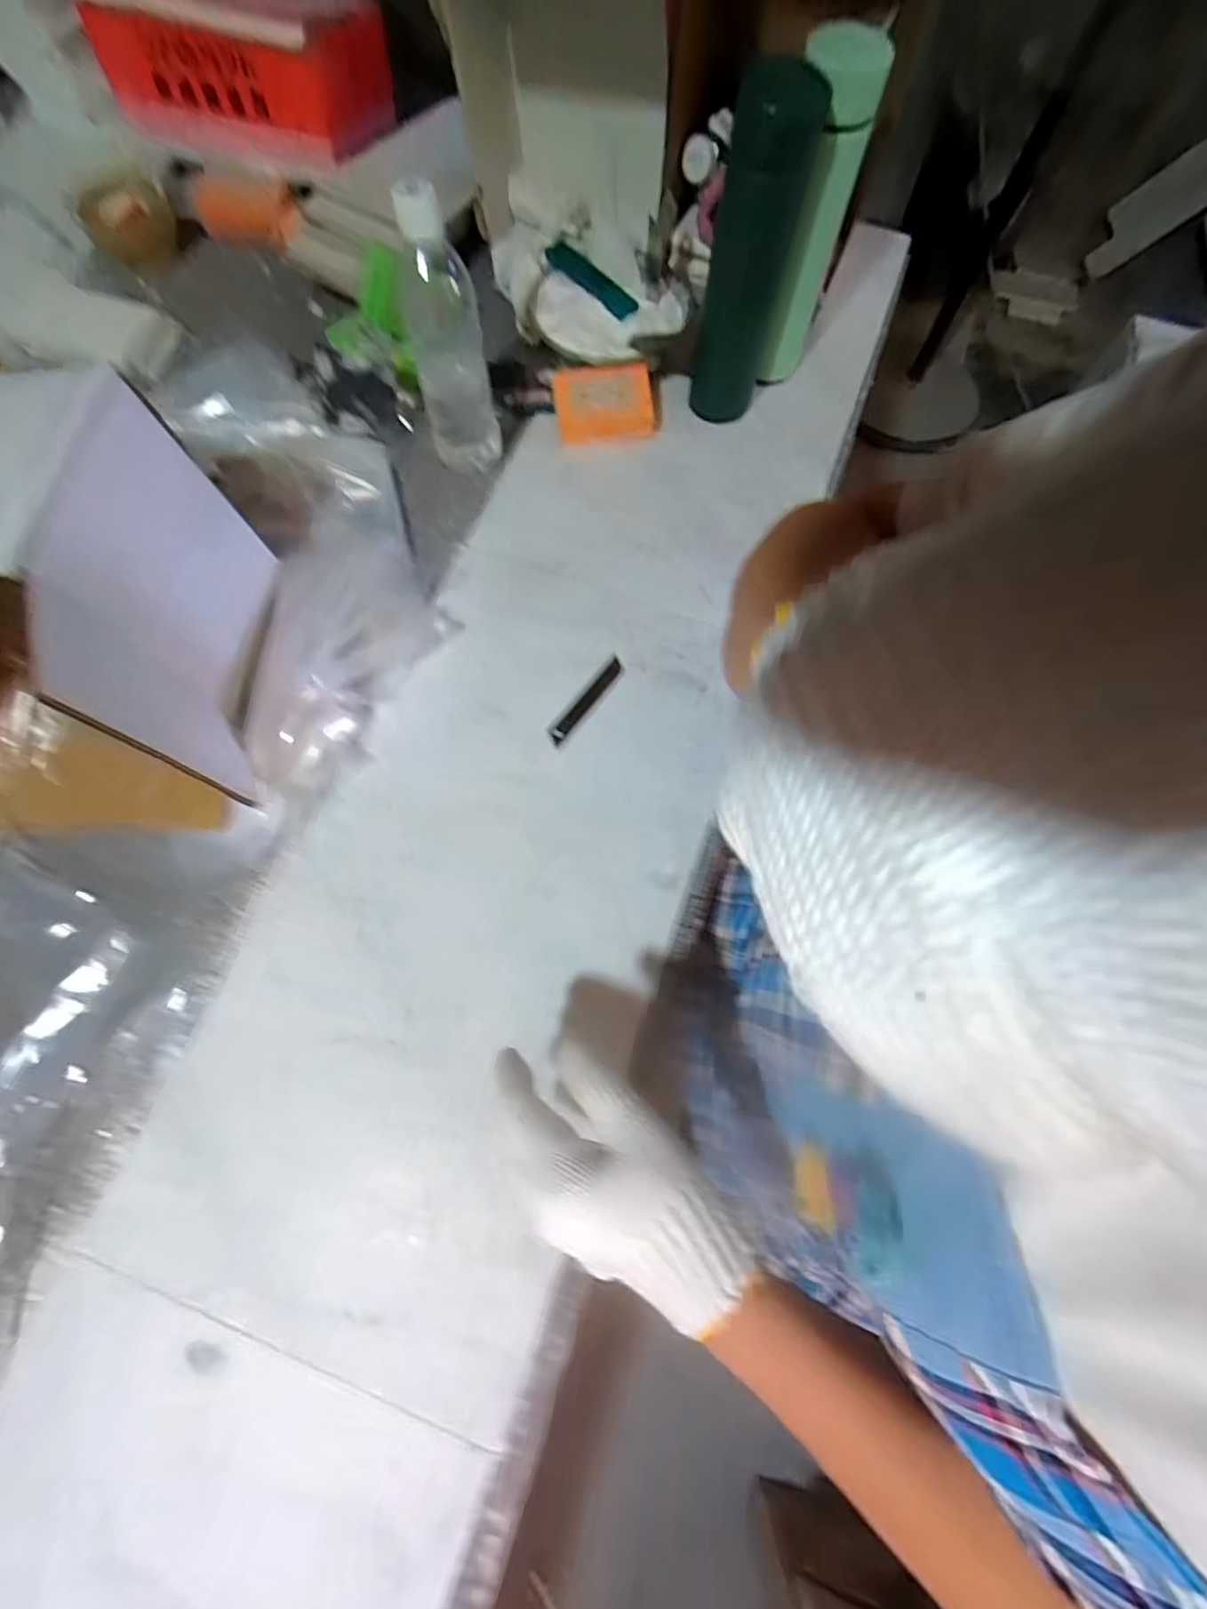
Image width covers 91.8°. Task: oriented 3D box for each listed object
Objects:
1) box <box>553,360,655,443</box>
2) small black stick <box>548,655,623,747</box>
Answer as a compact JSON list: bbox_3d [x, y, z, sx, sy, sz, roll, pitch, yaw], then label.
[{"bbox_3d":[0.001,-0.401,0.578,0.093,0.026,0.067,-7,74,-3],"label":"box"},{"bbox_3d":[-0.014,-0.091,0.507,0.015,0.008,0.096,36,76,12],"label":"small black stick"}]

